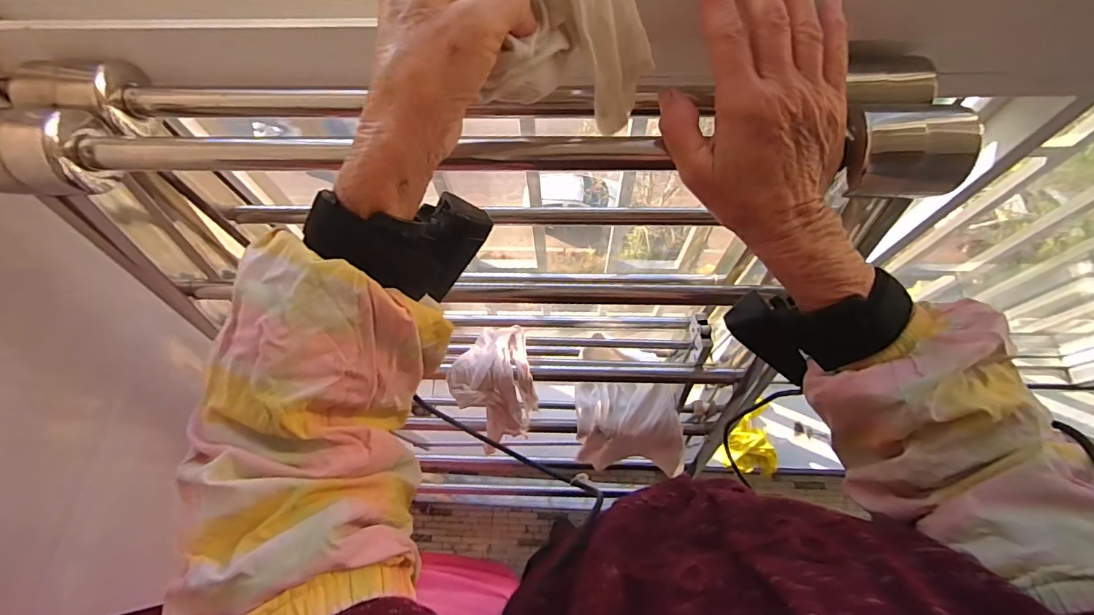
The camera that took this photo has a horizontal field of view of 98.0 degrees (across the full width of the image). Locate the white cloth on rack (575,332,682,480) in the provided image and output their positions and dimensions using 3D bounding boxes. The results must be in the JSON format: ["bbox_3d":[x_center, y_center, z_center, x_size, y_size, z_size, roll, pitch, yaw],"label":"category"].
[{"bbox_3d":[0.114,0.136,0.653,0.149,0.104,0.162,5,69,4],"label":"white cloth on rack"}]

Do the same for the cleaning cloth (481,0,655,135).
[{"bbox_3d":[0.008,-0.152,0.260,0.094,0.095,0.065,-14,69,-4],"label":"cleaning cloth"}]

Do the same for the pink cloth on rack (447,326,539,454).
[{"bbox_3d":[-0.060,0.094,0.565,0.089,0.117,0.124,-12,68,-3],"label":"pink cloth on rack"}]

